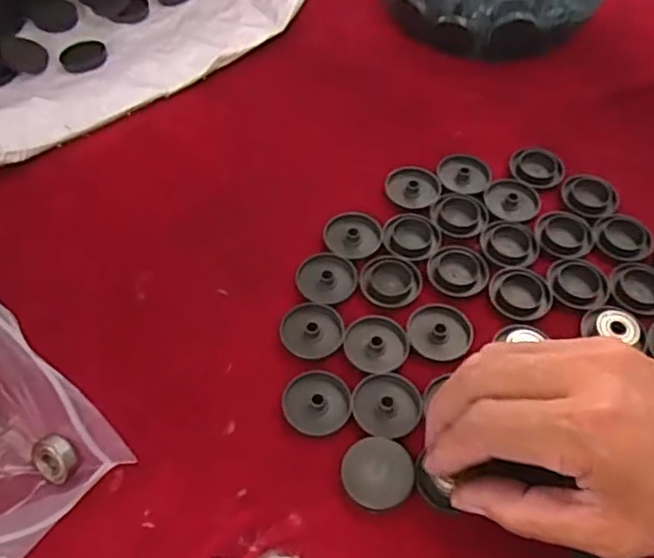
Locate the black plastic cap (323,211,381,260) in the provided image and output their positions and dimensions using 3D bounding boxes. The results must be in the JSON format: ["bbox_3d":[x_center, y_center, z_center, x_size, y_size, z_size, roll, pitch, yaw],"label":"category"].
[{"bbox_3d":[0.016,-0.026,0.376,0.034,0.006,0.031,1,56,-1],"label":"black plastic cap"}]

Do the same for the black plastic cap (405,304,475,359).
[{"bbox_3d":[0.059,0.026,0.338,0.033,0.004,0.033,1,56,-1],"label":"black plastic cap"}]

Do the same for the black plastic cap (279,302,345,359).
[{"bbox_3d":[-0.008,0.026,0.339,0.033,0.004,0.032,1,56,-1],"label":"black plastic cap"}]

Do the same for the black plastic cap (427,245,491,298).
[{"bbox_3d":[0.074,-0.005,0.362,0.033,0.007,0.034,1,56,-1],"label":"black plastic cap"}]

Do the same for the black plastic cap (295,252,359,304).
[{"bbox_3d":[0.000,-0.001,0.357,0.033,0.004,0.032,1,56,-1],"label":"black plastic cap"}]

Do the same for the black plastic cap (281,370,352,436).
[{"bbox_3d":[-0.005,0.059,0.316,0.033,0.004,0.032,1,56,-1],"label":"black plastic cap"}]

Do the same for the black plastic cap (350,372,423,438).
[{"bbox_3d":[0.029,0.060,0.314,0.033,0.004,0.033,1,56,-1],"label":"black plastic cap"}]

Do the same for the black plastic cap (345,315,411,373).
[{"bbox_3d":[0.026,0.032,0.334,0.032,0.004,0.034,1,56,-1],"label":"black plastic cap"}]

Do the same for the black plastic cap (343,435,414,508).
[{"bbox_3d":[0.023,0.088,0.296,0.032,0.004,0.032,1,56,-1],"label":"black plastic cap"}]

